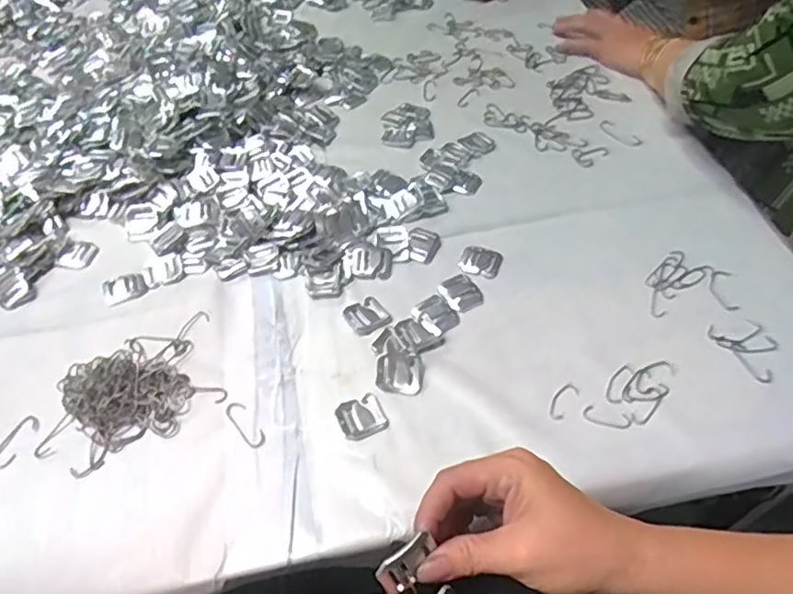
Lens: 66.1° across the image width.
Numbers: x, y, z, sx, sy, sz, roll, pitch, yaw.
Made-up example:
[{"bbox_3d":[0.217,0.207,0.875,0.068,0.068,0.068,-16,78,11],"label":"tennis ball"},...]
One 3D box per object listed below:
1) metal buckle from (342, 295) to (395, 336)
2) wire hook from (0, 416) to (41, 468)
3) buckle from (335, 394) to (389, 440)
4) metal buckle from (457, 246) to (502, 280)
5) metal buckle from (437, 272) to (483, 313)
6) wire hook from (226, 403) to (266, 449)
[{"bbox_3d":[-0.024,0.015,0.514,0.034,0.006,0.031,-30,56,-19],"label":"metal buckle"},{"bbox_3d":[-0.290,0.109,0.462,0.019,0.004,0.041,15,54,15],"label":"wire hook"},{"bbox_3d":[-0.026,0.089,0.454,0.034,0.006,0.031,-21,54,-13],"label":"buckle"},{"bbox_3d":[0.076,-0.033,0.549,0.037,0.004,0.033,17,55,16],"label":"metal buckle"},{"bbox_3d":[0.055,-0.004,0.529,0.031,0.004,0.039,-24,54,-15],"label":"metal buckle"},{"bbox_3d":[-0.113,0.096,0.457,0.014,0.004,0.043,-34,58,-21],"label":"wire hook"}]

